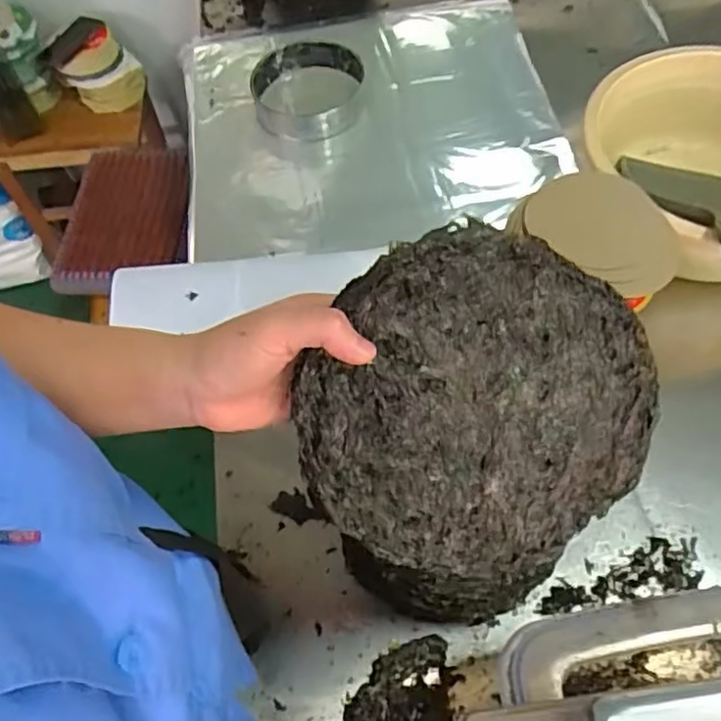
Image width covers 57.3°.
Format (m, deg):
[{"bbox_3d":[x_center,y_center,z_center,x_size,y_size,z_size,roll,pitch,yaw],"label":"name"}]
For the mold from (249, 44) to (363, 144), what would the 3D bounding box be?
[{"bbox_3d":[-0.085,-0.431,1.071,0.182,0.058,0.198,0,60,3],"label":"mold"}]

